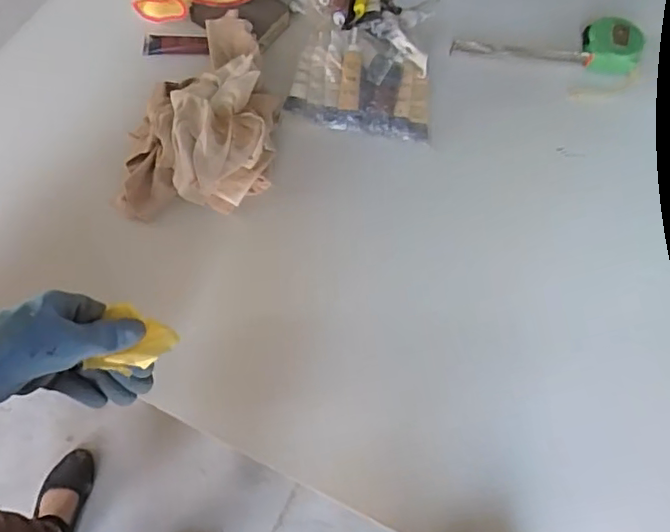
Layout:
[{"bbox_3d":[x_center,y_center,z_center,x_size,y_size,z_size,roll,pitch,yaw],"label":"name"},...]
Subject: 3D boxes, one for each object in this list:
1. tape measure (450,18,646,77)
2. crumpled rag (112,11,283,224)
[{"bbox_3d":[0.254,-0.268,0.680,0.228,0.028,0.059,5,65,-2],"label":"tape measure"},{"bbox_3d":[-0.136,-0.166,0.606,0.144,0.049,0.241,4,71,2],"label":"crumpled rag"}]

